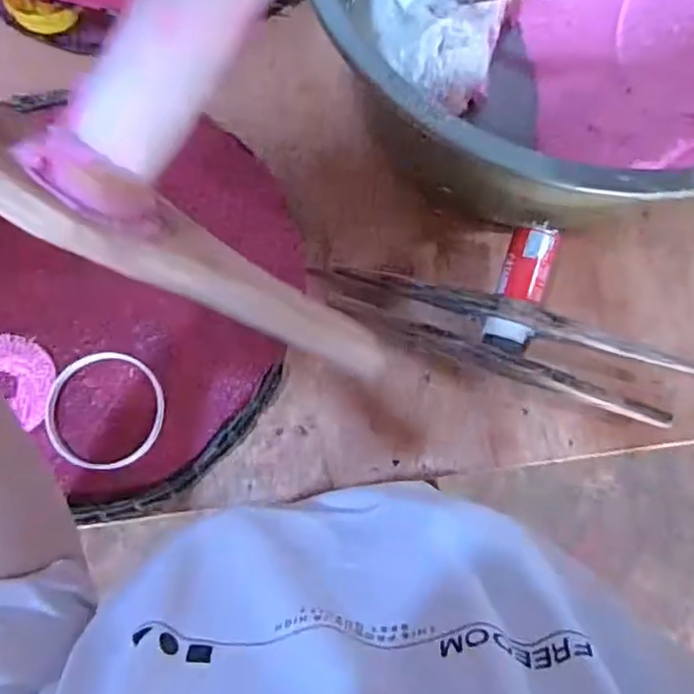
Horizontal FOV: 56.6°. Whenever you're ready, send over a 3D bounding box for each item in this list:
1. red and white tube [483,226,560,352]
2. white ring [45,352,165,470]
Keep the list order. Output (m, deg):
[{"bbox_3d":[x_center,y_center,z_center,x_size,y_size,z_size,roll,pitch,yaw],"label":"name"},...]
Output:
[{"bbox_3d":[0.136,-0.044,0.503,0.038,0.031,0.094,16,93,2],"label":"red and white tube"},{"bbox_3d":[-0.187,0.048,0.496,0.089,0.008,0.090,0,78,0],"label":"white ring"}]

